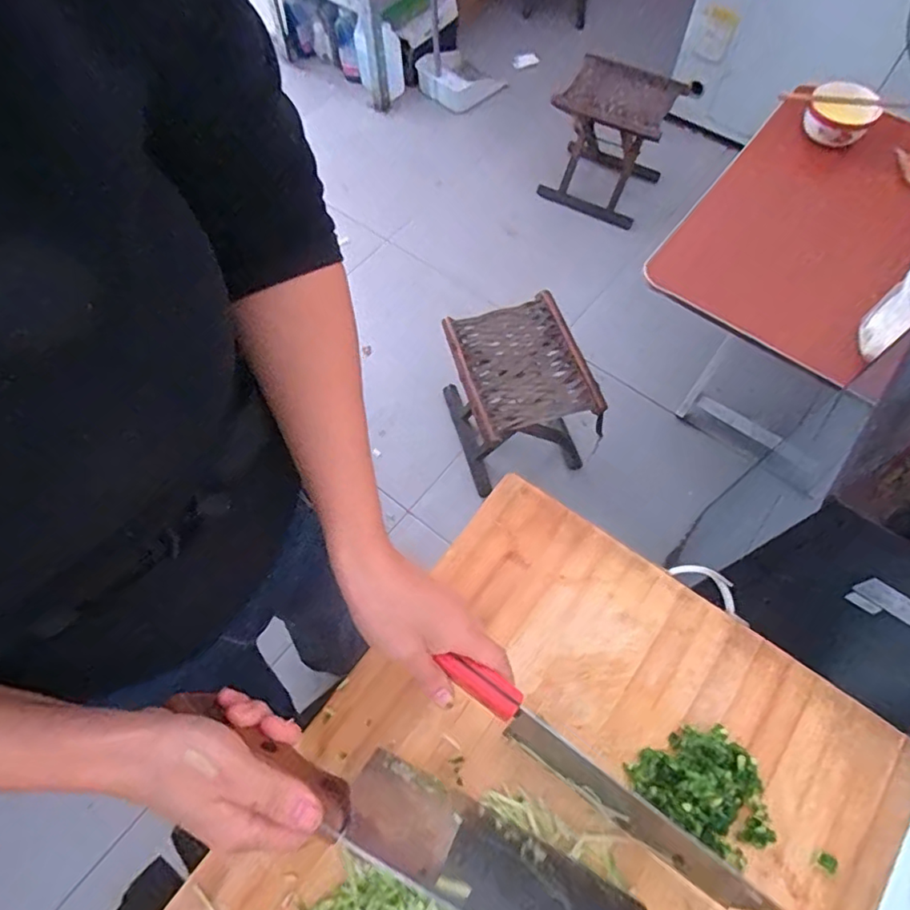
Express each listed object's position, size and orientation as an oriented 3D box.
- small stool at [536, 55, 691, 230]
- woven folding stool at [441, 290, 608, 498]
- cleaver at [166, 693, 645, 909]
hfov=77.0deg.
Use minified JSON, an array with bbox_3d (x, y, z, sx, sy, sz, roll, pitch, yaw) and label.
[{"bbox_3d":[0.424,-0.876,1.617,0.303,0.371,0.228,27,68,14],"label":"small stool"},{"bbox_3d":[0.133,-0.123,1.270,0.243,0.307,0.284,-16,65,-6],"label":"woven folding stool"},{"bbox_3d":[-0.006,0.228,0.329,0.244,0.093,0.026,25,93,7],"label":"cleaver"}]

